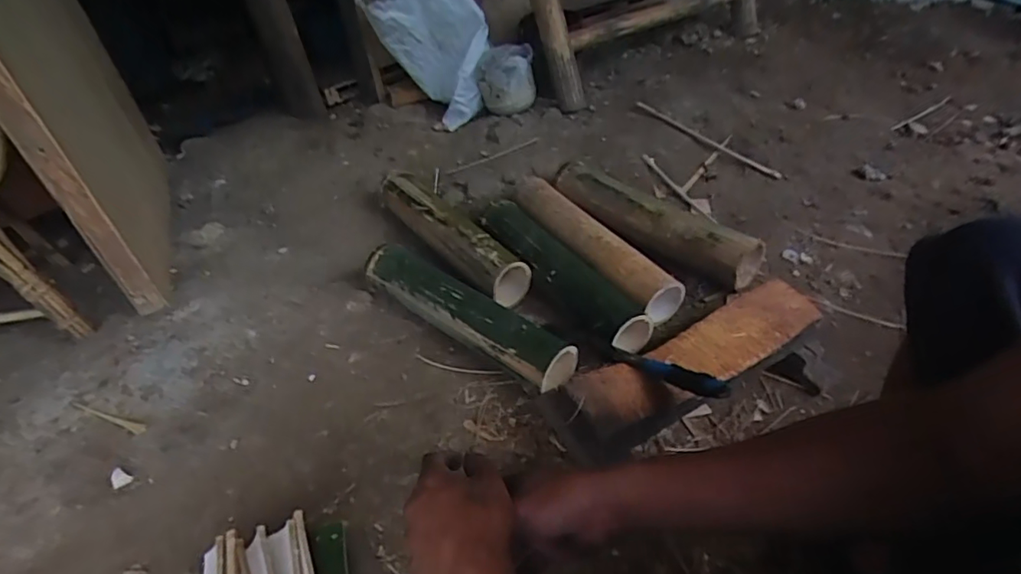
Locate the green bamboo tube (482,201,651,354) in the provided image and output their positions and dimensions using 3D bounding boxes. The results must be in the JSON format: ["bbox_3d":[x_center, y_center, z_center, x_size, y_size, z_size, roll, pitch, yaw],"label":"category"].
[{"bbox_3d":[0.086,-0.033,1.087,0.098,0.088,0.443,-27,43,-21],"label":"green bamboo tube"}]

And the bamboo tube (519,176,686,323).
[{"bbox_3d":[0.155,-0.099,1.140,0.098,0.097,0.450,-25,42,-19],"label":"bamboo tube"}]

